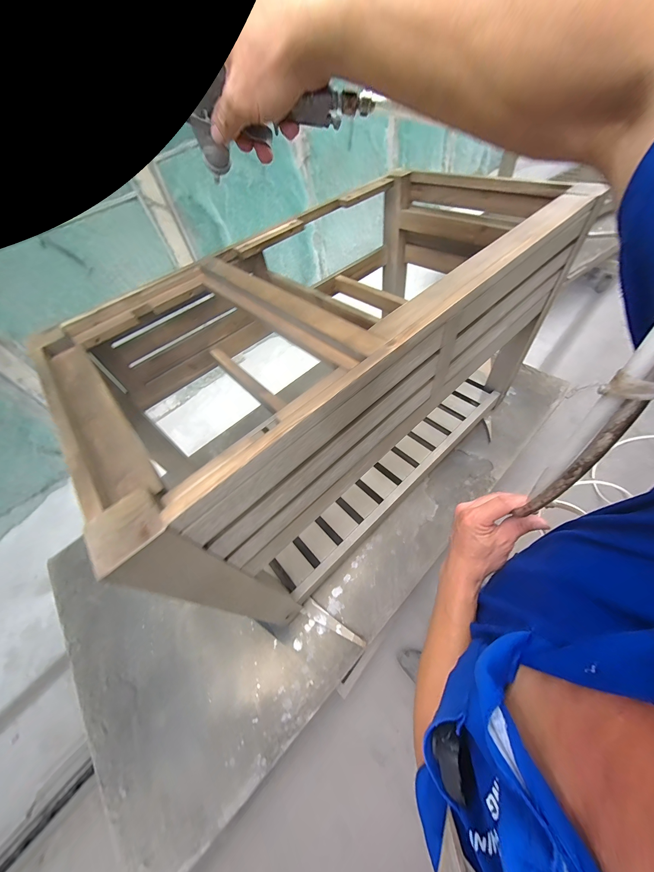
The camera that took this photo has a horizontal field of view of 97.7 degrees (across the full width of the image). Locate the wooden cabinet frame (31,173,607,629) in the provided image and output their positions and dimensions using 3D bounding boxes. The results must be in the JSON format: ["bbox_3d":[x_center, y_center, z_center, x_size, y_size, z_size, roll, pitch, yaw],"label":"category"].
[{"bbox_3d":[0.013,-0.149,0.859,1.061,0.689,0.650,-36,60,-19],"label":"wooden cabinet frame"}]

